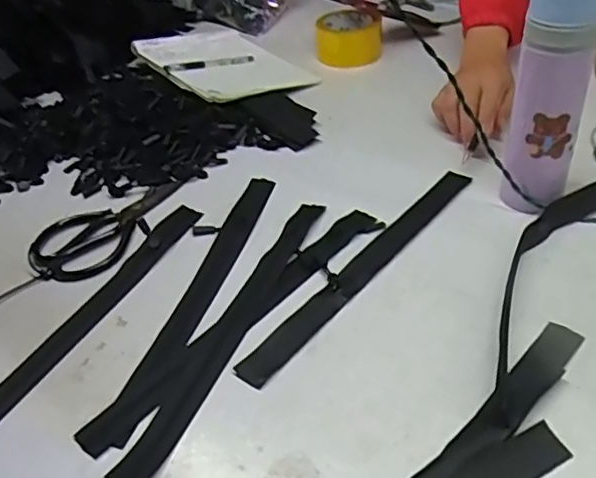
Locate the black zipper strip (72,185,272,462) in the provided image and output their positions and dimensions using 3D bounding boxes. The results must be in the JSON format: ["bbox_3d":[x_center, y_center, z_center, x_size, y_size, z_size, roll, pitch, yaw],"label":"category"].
[{"bbox_3d":[-0.093,0.047,0.582,0.037,0.004,0.359,9,42,18],"label":"black zipper strip"}]

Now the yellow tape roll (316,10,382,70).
[{"bbox_3d":[0.083,-0.323,0.955,0.100,0.053,0.102,8,42,18],"label":"yellow tape roll"}]

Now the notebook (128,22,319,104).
[{"bbox_3d":[-0.136,-0.291,0.969,0.191,0.012,0.349,-17,38,-25],"label":"notebook"}]

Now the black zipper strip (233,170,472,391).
[{"bbox_3d":[0.071,0.022,0.592,0.034,0.004,0.349,24,49,32],"label":"black zipper strip"}]

